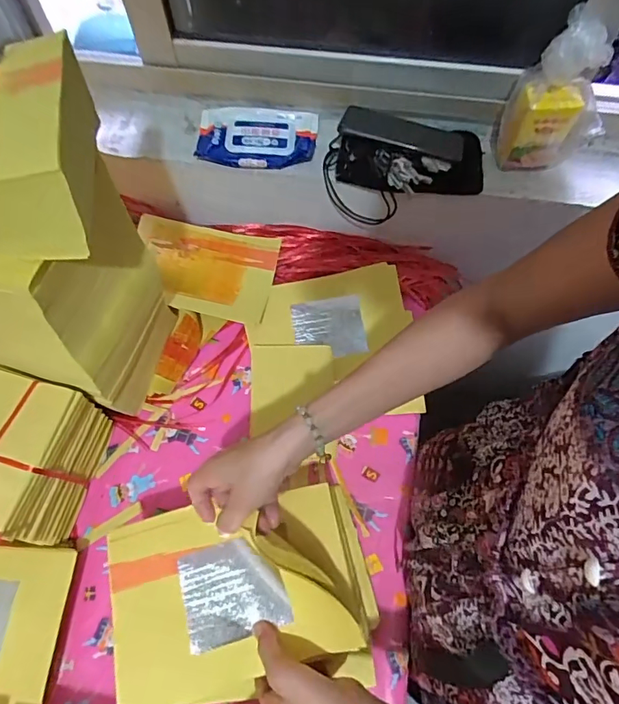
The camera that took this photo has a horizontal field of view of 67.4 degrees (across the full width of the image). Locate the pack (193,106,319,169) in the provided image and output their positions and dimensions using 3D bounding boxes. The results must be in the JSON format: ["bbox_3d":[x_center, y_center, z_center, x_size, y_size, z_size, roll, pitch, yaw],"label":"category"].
[{"bbox_3d":[-0.078,-0.314,0.676,0.171,0.027,0.098,8,65,4],"label":"pack"}]

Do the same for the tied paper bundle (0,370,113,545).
[{"bbox_3d":[-0.343,0.131,0.563,0.123,0.142,0.162,12,65,6],"label":"tied paper bundle"}]

